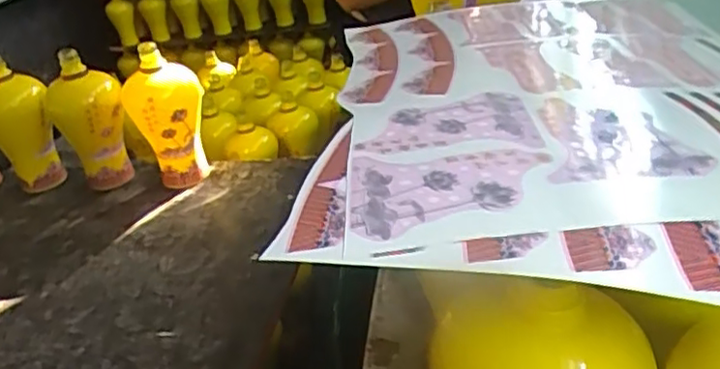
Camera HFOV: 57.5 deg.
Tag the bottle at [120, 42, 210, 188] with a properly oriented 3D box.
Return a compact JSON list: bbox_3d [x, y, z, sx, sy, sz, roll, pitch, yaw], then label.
[{"bbox_3d":[-0.275,-0.089,0.945,0.104,0.211,0.083,-17,31,-15],"label":"bottle"}]

